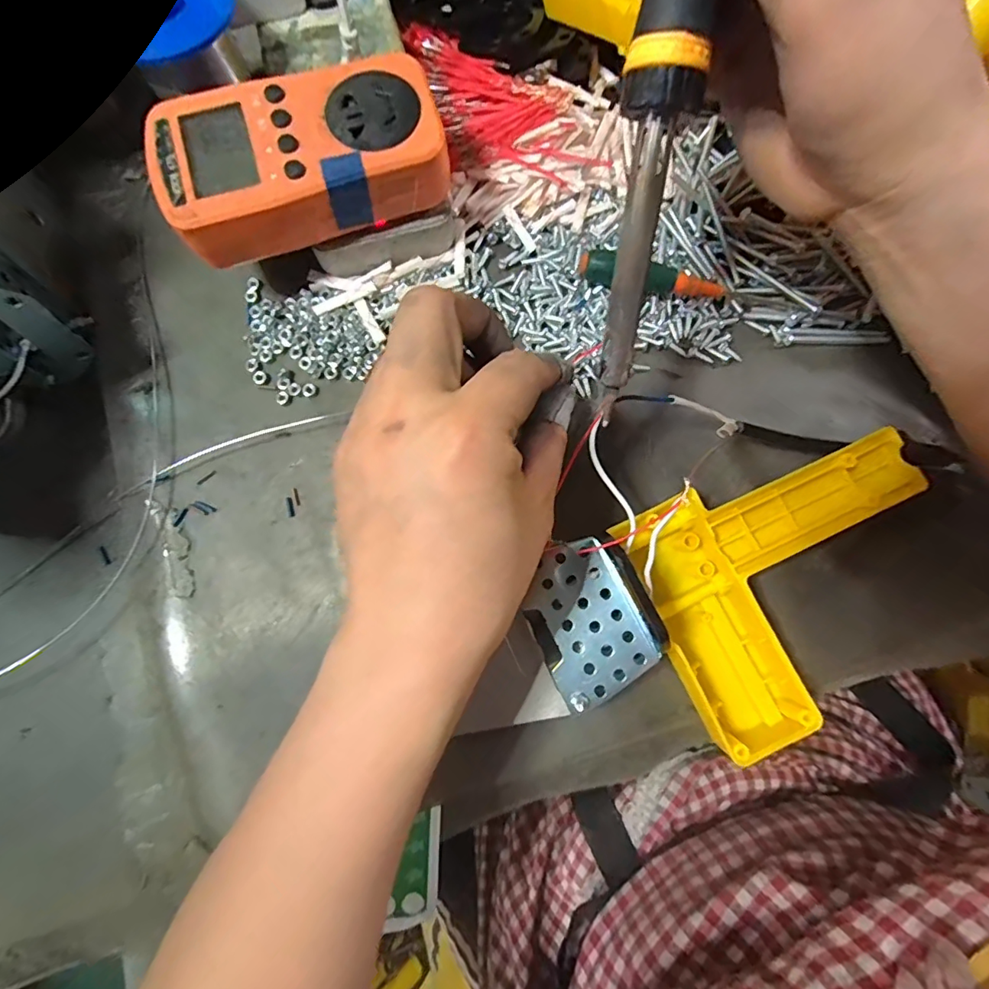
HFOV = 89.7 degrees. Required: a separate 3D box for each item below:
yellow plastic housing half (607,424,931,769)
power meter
[{"bbox_3d":[0.144,0.041,0.238,0.137,0.026,0.116,-25,81,-5],"label":"yellow plastic housing half"},{"bbox_3d":[-0.090,-0.161,0.238,0.129,0.037,0.067,-15,81,-3],"label":"power meter"}]

